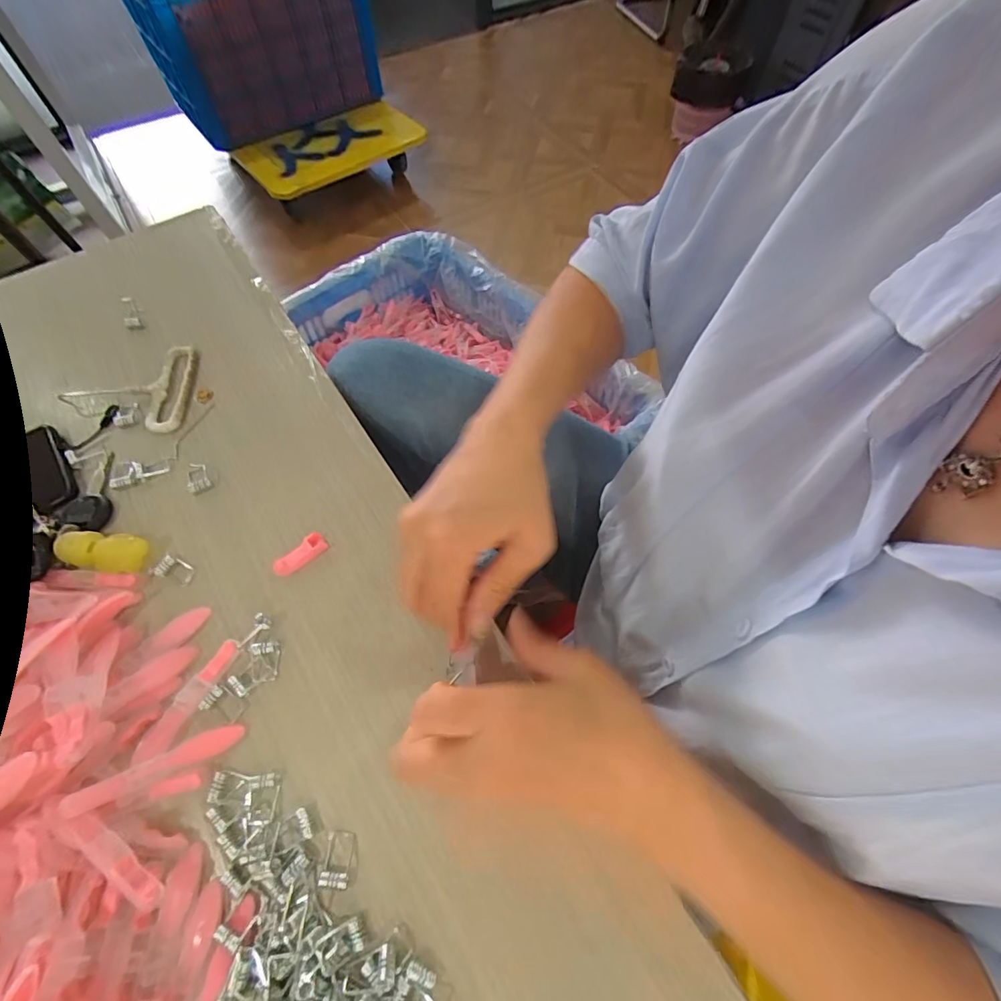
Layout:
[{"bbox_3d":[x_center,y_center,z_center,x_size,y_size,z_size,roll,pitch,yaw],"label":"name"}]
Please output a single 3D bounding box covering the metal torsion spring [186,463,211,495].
[{"bbox_3d":[-0.216,-0.017,0.340,0.015,0.004,0.026,-26,65,-14],"label":"metal torsion spring"}]

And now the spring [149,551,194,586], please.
[{"bbox_3d":[-0.211,0.043,0.309,0.028,0.006,0.016,17,63,9],"label":"spring"}]

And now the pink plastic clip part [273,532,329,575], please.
[{"bbox_3d":[-0.130,0.036,0.311,0.035,0.012,0.013,-36,67,-18],"label":"pink plastic clip part"}]

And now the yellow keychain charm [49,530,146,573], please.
[{"bbox_3d":[-0.256,0.032,0.306,0.052,0.019,0.024,8,62,4],"label":"yellow keychain charm"}]

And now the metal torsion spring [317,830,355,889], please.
[{"bbox_3d":[-0.082,0.179,0.239,0.014,0.004,0.023,1,61,0],"label":"metal torsion spring"}]

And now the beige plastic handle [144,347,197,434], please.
[{"bbox_3d":[-0.260,-0.088,0.377,0.029,0.007,0.083,-4,62,-3],"label":"beige plastic handle"}]

